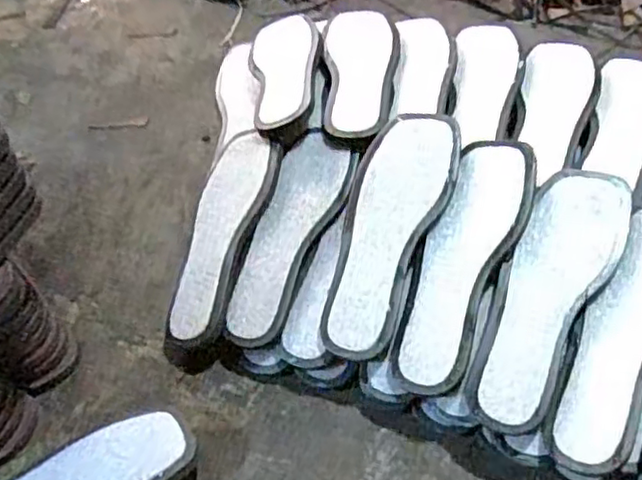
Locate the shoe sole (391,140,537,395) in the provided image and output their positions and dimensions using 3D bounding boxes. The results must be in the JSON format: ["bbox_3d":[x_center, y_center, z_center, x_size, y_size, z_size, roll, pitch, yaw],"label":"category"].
[{"bbox_3d":[0.123,0.017,0.576,0.073,0.018,0.233,20,76,16],"label":"shoe sole"}]

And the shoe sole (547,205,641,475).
[{"bbox_3d":[0.247,0.071,0.527,0.064,0.021,0.234,26,76,19],"label":"shoe sole"}]

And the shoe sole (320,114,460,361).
[{"bbox_3d":[0.059,-0.011,0.595,0.084,0.020,0.238,16,74,13],"label":"shoe sole"}]

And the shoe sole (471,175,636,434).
[{"bbox_3d":[0.193,0.045,0.550,0.078,0.008,0.236,20,70,18],"label":"shoe sole"}]

